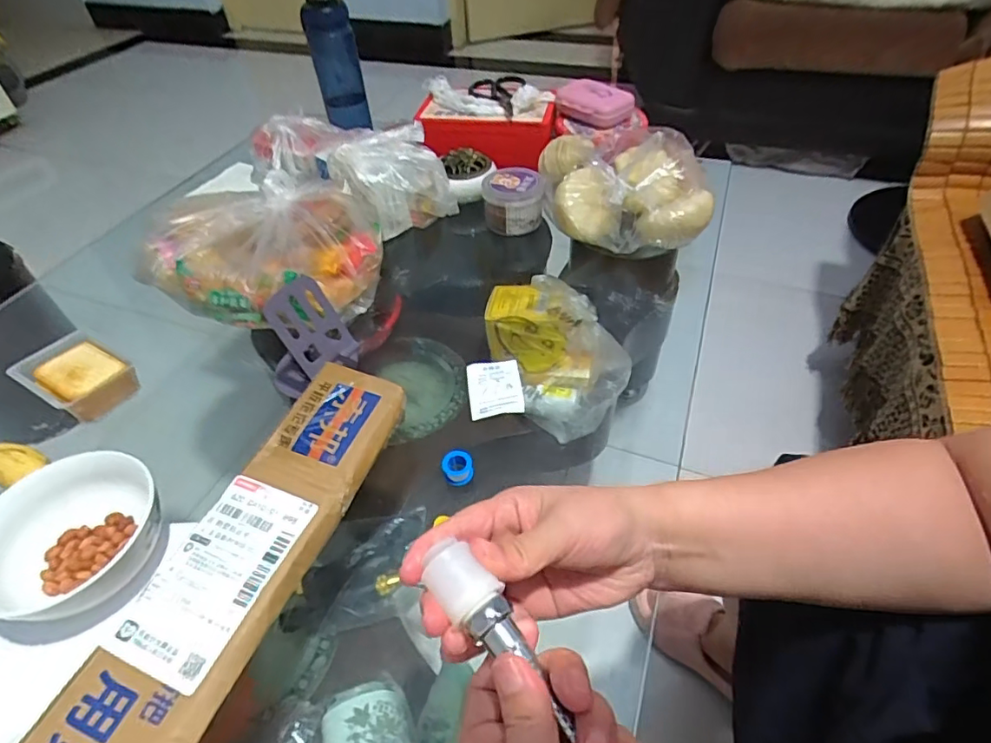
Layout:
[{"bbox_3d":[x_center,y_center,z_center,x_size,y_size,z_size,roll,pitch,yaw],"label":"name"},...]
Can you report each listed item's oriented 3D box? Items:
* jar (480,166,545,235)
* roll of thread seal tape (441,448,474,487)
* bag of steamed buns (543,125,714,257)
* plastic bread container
[{"bbox_3d":[0.023,-0.221,0.705,0.078,0.054,0.080,-2,47,2],"label":"jar"},{"bbox_3d":[-0.032,0.079,0.455,0.025,0.020,0.023,-2,47,2],"label":"roll of thread seal tape"},{"bbox_3d":[0.158,-0.227,0.659,0.196,0.085,0.171,-2,47,2],"label":"bag of steamed buns"},{"bbox_3d":[-0.399,0.004,0.529,0.096,0.035,0.074,22,52,22],"label":"plastic bread container"}]

